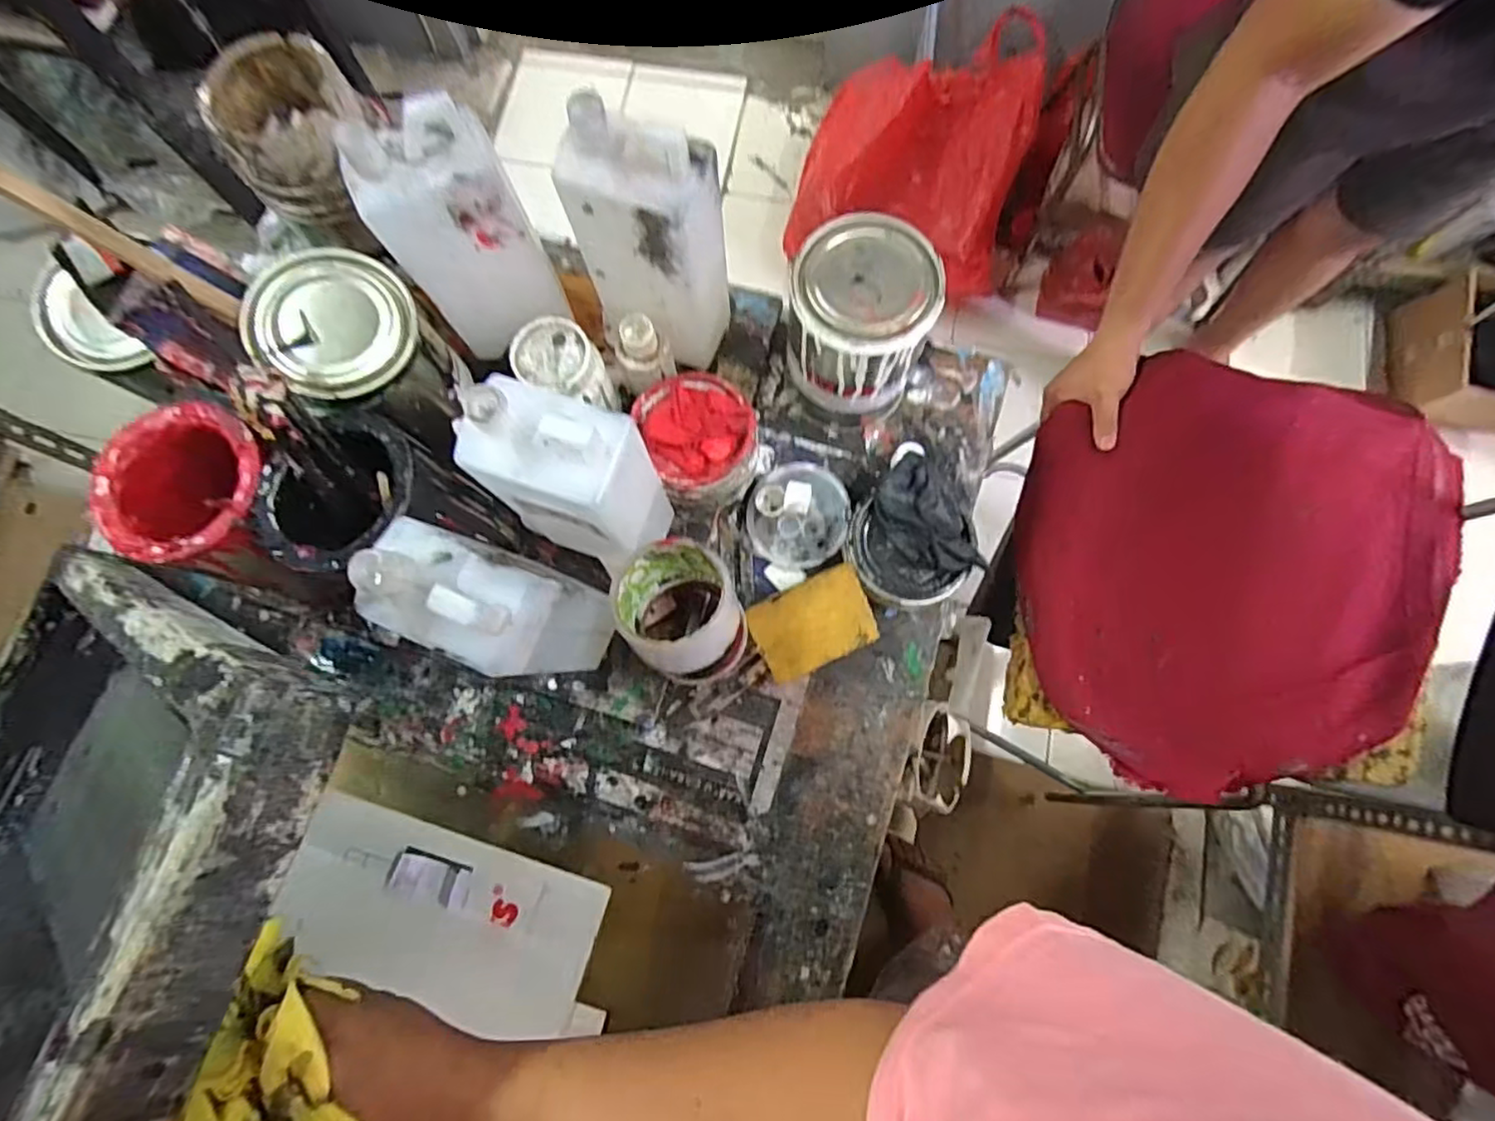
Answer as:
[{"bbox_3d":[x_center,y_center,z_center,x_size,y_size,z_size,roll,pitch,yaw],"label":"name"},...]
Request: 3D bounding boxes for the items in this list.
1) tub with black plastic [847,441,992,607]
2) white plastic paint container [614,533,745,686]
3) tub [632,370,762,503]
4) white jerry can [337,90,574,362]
[{"bbox_3d":[0.131,-0.020,0.548,0.102,0.051,0.116,-31,78,-6],"label":"tub with black plastic"},{"bbox_3d":[-0.050,0.043,0.510,0.102,0.097,0.087,41,81,9],"label":"white plastic paint container"},{"bbox_3d":[-0.035,-0.098,0.550,0.087,0.068,0.107,-21,78,-4],"label":"tub"},{"bbox_3d":[-0.211,-0.236,0.501,0.096,0.189,0.049,-21,78,-4],"label":"white jerry can"}]

